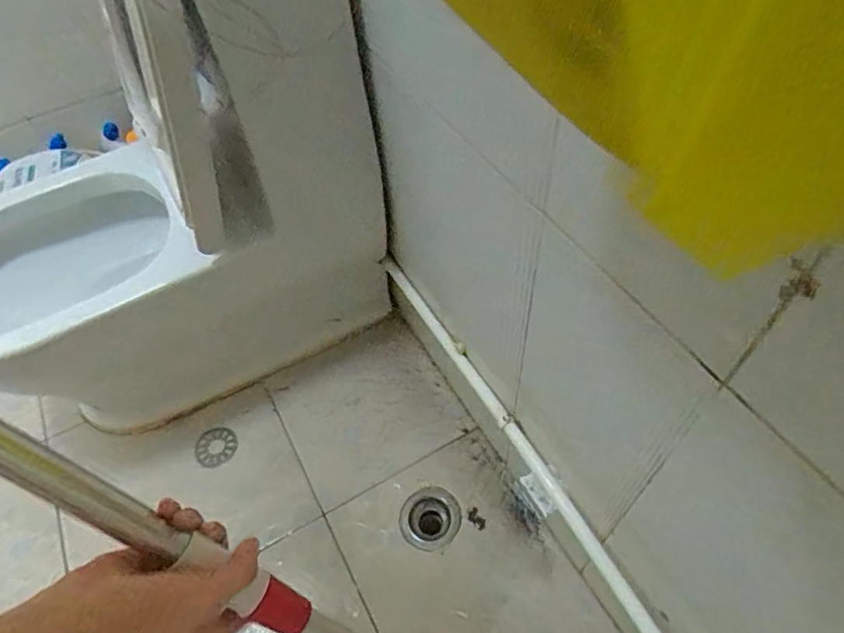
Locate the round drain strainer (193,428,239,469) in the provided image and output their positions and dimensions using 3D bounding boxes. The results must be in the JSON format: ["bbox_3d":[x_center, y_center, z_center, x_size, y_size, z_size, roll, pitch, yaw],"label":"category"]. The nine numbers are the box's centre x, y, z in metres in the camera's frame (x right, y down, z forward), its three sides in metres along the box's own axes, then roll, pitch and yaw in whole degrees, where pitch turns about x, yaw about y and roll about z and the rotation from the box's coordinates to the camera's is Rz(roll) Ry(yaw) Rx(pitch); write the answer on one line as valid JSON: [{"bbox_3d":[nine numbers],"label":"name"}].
[{"bbox_3d":[-0.378,0.241,1.008,0.073,0.010,0.076,-2,54,3],"label":"round drain strainer"}]

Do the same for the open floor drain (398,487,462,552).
[{"bbox_3d":[0.014,0.340,0.926,0.097,0.014,0.101,-2,54,3],"label":"open floor drain"}]

